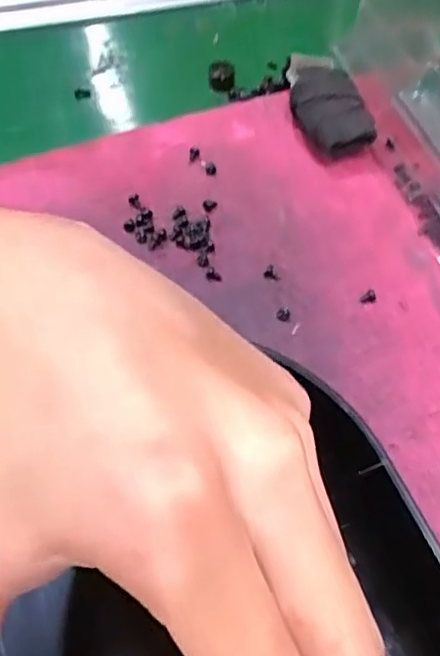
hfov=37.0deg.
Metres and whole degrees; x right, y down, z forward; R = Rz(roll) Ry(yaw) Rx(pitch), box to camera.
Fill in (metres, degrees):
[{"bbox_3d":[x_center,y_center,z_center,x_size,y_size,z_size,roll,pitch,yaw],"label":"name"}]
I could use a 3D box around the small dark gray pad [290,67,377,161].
[{"bbox_3d":[0.053,-0.104,0.319,0.031,0.019,0.049,-13,59,-9],"label":"small dark gray pad"}]

